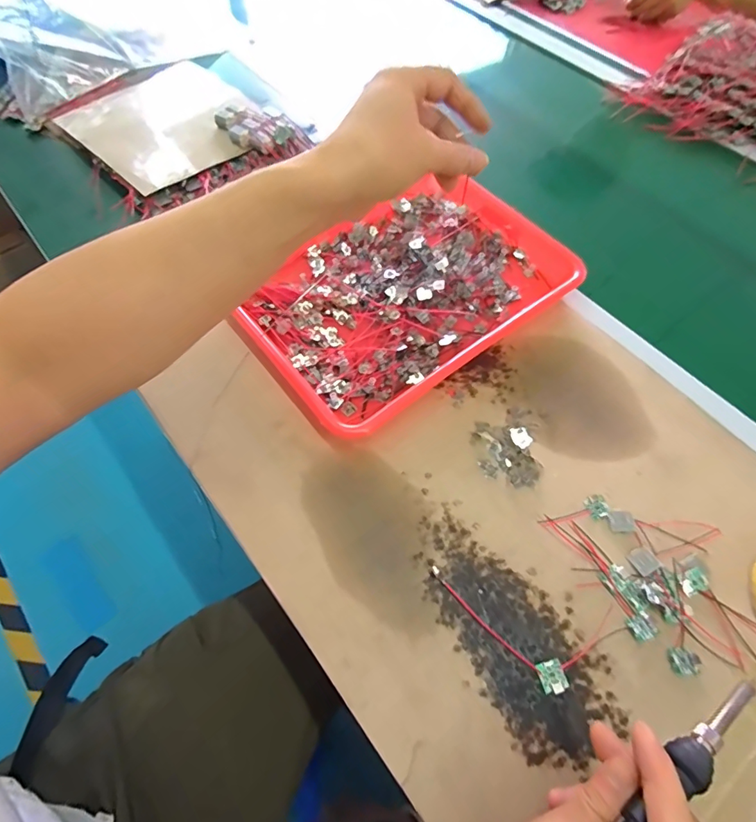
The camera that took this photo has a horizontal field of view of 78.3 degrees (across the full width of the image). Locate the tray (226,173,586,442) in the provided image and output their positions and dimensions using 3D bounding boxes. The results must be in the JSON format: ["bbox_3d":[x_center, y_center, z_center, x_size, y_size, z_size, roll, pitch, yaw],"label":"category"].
[{"bbox_3d":[0.030,-0.131,0.487,0.342,0.034,0.225,-35,67,-19],"label":"tray"}]

